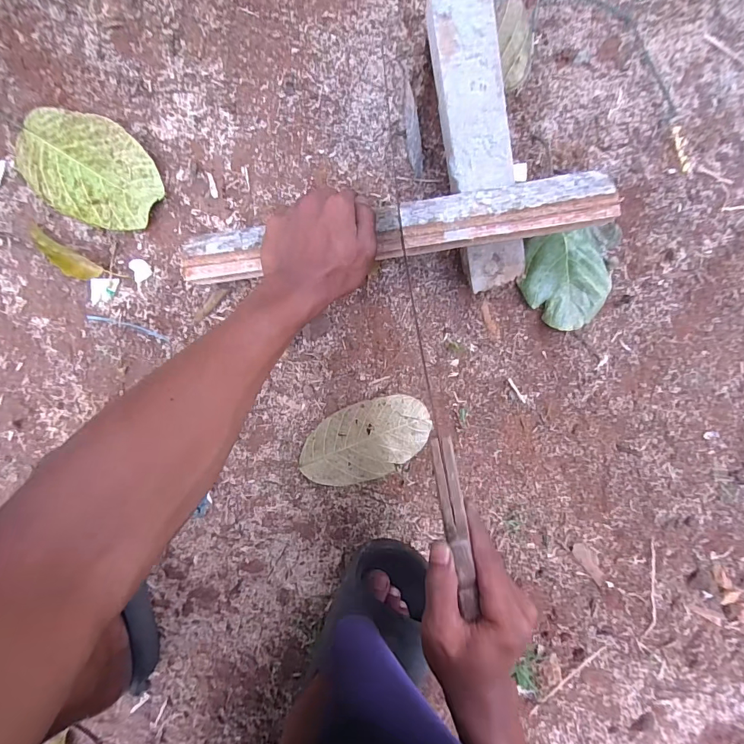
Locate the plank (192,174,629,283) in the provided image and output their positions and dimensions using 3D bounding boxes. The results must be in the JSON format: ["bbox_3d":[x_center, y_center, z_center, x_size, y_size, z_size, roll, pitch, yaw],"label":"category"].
[{"bbox_3d":[0.015,-0.136,0.388,0.405,0.025,0.054,-6,92,7],"label":"plank"}]

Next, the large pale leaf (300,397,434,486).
[{"bbox_3d":[-0.007,0.077,0.447,0.148,0.012,0.083,-23,93,-1],"label":"large pale leaf"}]

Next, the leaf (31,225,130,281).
[{"bbox_3d":[-0.321,-0.117,0.428,0.102,0.017,0.027,29,91,-3],"label":"leaf"}]

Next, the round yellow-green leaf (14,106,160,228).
[{"bbox_3d":[-0.299,-0.216,0.427,0.157,0.010,0.103,33,91,-3],"label":"round yellow-green leaf"}]

